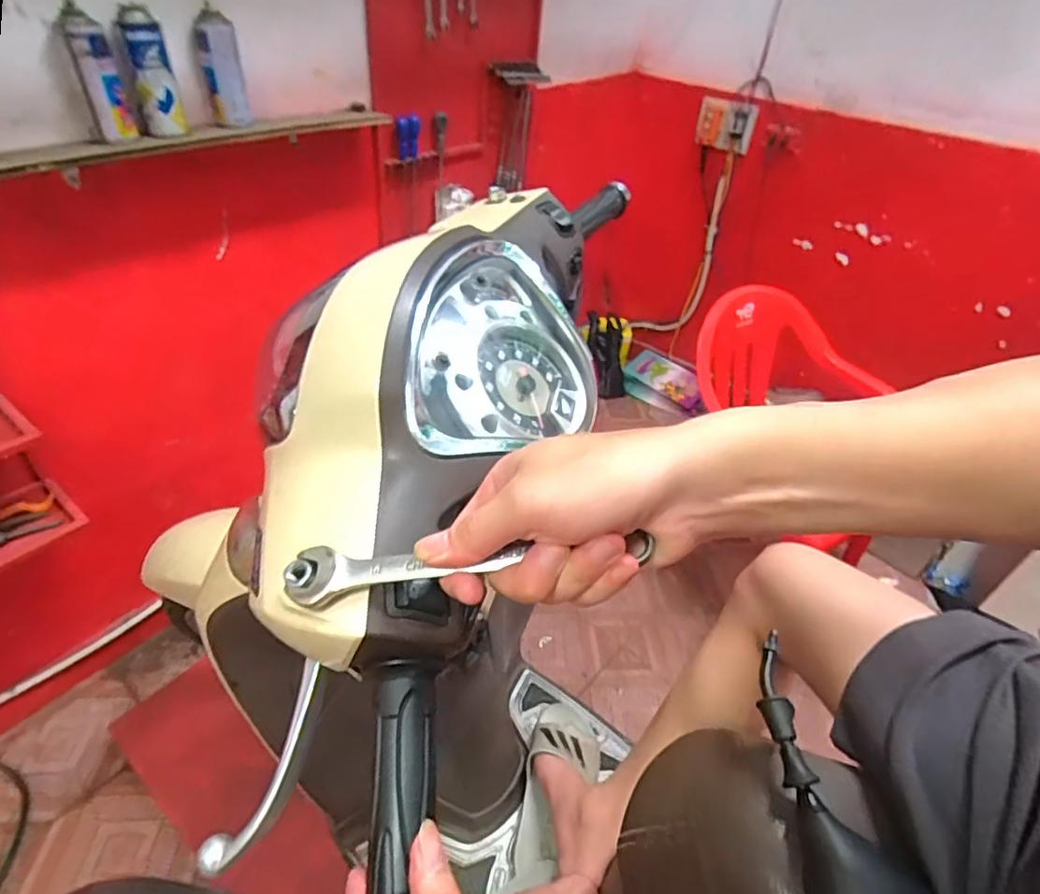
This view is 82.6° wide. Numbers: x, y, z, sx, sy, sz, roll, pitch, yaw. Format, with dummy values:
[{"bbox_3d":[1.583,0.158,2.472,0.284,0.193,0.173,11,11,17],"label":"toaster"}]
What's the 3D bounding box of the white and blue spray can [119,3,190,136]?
[{"bbox_3d":[-0.632,-0.644,1.022,0.067,0.176,0.055,-16,44,-23],"label":"white and blue spray can"}]

